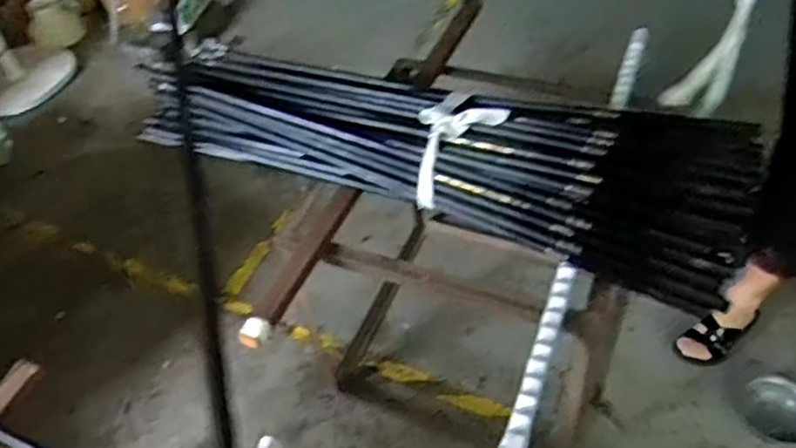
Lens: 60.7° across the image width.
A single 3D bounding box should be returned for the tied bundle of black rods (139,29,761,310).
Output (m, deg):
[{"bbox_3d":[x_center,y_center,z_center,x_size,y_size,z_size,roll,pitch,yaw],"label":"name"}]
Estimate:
[{"bbox_3d":[0.030,-0.159,1.111,1.023,0.154,0.278,19,53,22],"label":"tied bundle of black rods"}]

